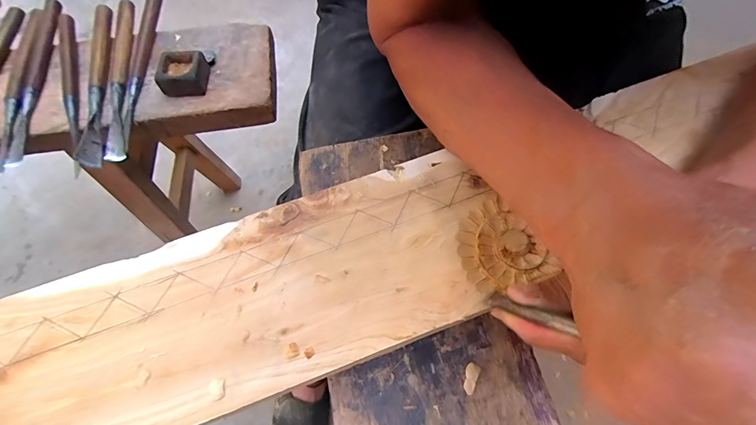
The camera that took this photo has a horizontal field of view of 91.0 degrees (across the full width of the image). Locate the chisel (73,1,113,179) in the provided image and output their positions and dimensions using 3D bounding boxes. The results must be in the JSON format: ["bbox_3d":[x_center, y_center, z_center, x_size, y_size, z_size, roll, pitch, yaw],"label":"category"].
[{"bbox_3d":[-0.331,-0.155,0.437,0.025,0.015,0.254,-12,66,-5],"label":"chisel"}]

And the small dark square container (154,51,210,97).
[{"bbox_3d":[-0.224,-0.159,0.425,0.050,0.030,0.043,0,65,1],"label":"small dark square container"}]

